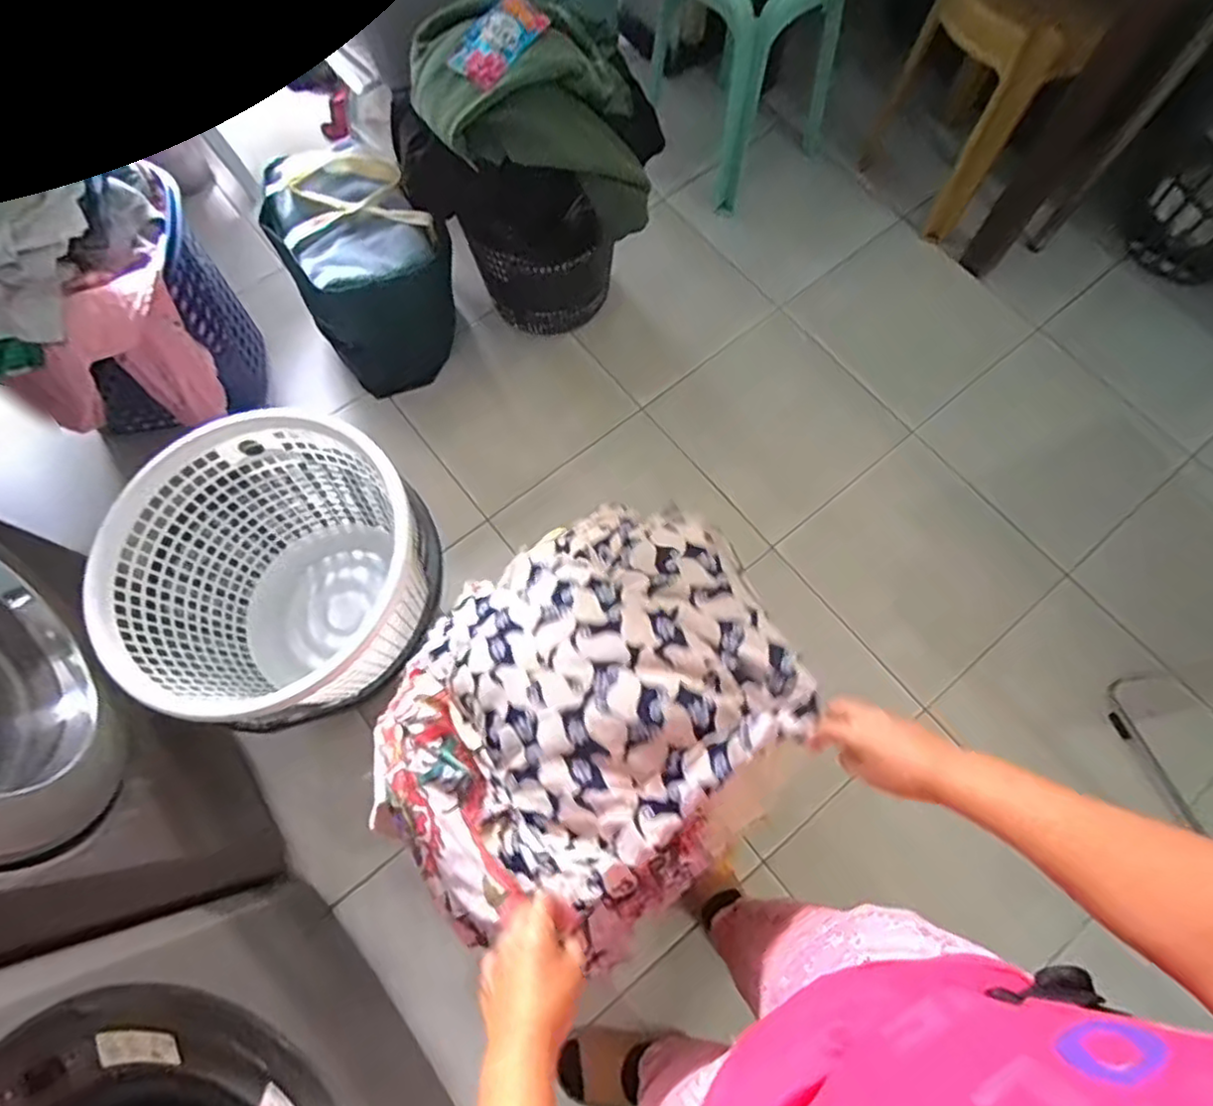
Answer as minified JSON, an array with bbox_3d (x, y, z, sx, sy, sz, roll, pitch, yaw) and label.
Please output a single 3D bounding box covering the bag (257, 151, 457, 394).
[{"bbox_3d":[-0.474,-0.556,1.315,0.257,0.279,0.336,-42,76,-13],"label":"bag"}]

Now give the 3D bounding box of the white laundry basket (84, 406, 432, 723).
[{"bbox_3d":[-0.495,0.045,1.074,0.422,0.322,0.400,0,71,0],"label":"white laundry basket"}]

